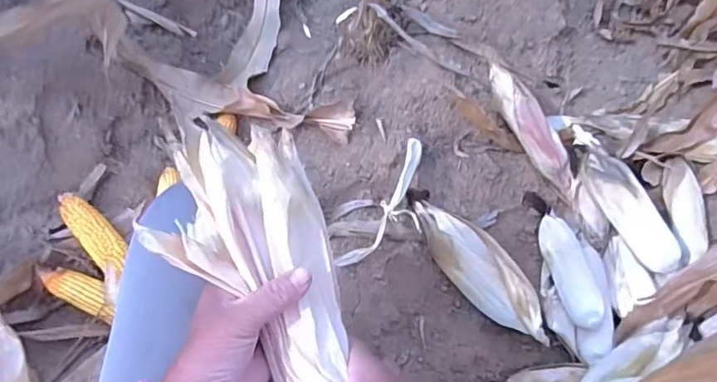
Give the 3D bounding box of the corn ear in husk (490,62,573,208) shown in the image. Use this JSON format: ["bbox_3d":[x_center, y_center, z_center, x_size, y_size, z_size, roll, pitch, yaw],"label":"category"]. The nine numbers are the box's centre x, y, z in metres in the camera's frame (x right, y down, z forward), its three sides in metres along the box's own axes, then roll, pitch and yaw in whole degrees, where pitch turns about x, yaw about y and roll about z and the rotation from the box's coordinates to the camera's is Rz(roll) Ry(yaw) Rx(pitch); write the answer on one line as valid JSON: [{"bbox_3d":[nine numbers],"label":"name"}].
[{"bbox_3d":[0.344,-0.115,1.091,0.053,0.057,0.305,-35,95,-22],"label":"corn ear in husk"}]

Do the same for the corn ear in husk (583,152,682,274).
[{"bbox_3d":[0.481,0.032,0.996,0.068,0.073,0.247,-21,63,-17],"label":"corn ear in husk"}]

